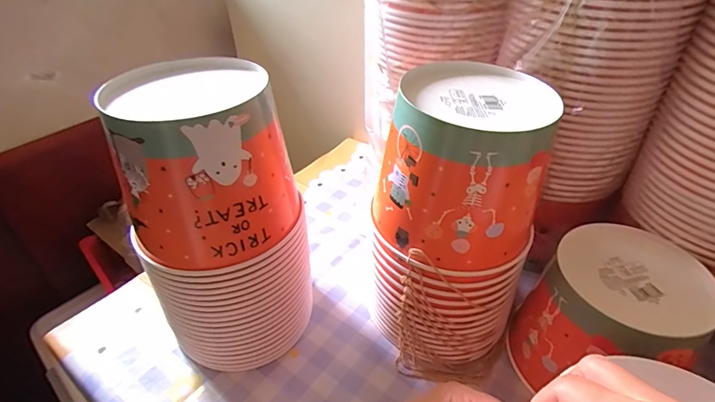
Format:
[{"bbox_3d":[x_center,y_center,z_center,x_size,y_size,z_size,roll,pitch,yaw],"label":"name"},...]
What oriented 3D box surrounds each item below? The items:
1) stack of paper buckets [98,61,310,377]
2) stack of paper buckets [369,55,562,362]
[{"bbox_3d":[-0.129,0.023,0.413,0.146,0.278,0.152,-11,39,-11],"label":"stack of paper buckets"},{"bbox_3d":[0.094,0.029,0.407,0.138,0.271,0.144,15,41,21],"label":"stack of paper buckets"}]

